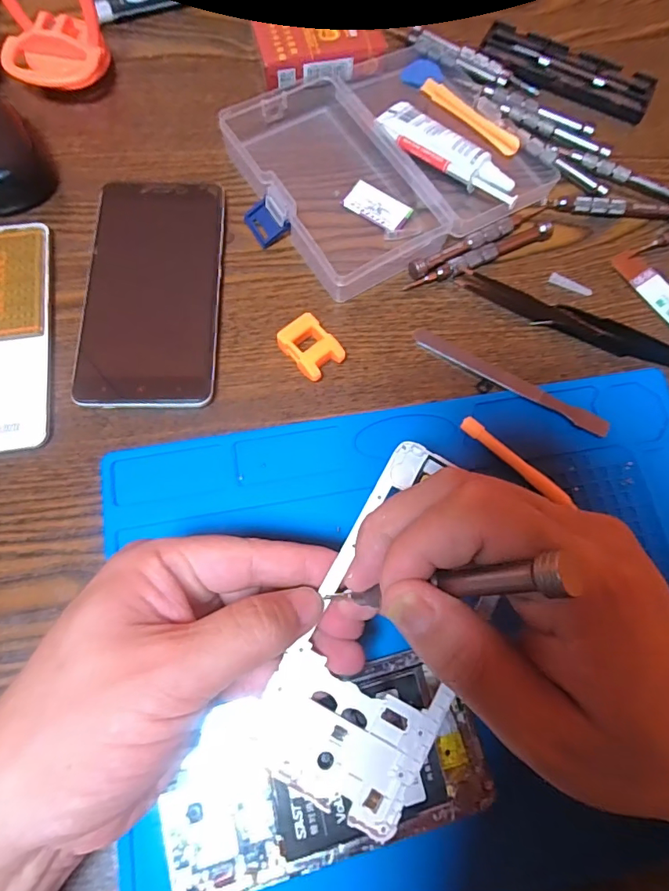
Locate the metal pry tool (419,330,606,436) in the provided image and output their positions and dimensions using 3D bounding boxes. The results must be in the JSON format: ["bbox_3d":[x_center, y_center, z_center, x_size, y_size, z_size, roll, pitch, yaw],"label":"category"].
[{"bbox_3d":[0.100,-0.037,0.280,0.119,0.005,0.011,30,74,7],"label":"metal pry tool"}]

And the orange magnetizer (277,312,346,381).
[{"bbox_3d":[-0.014,-0.055,0.278,0.027,0.013,0.034,-42,79,-14],"label":"orange magnetizer"}]

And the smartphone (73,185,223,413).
[{"bbox_3d":[-0.106,-0.092,0.286,0.074,0.011,0.147,0,73,-2],"label":"smartphone"}]

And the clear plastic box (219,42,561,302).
[{"bbox_3d":[0.038,-0.191,0.317,0.186,0.024,0.148,-31,76,-11],"label":"clear plastic box"}]

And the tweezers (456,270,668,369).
[{"bbox_3d":[0.155,-0.071,0.292,0.169,0.009,0.016,20,73,4],"label":"tweezers"}]

